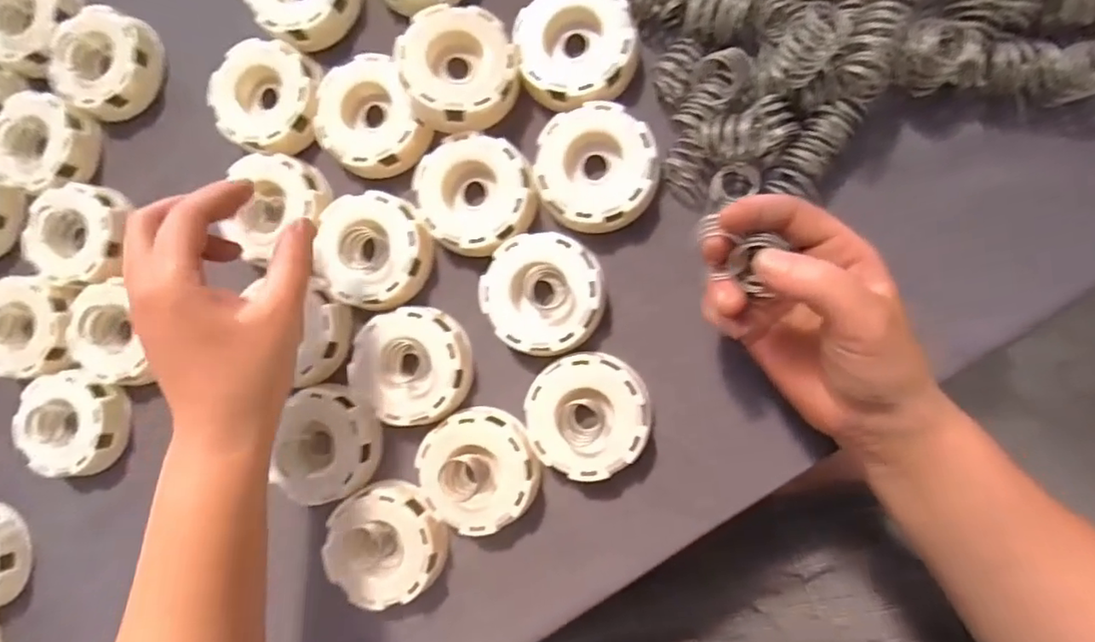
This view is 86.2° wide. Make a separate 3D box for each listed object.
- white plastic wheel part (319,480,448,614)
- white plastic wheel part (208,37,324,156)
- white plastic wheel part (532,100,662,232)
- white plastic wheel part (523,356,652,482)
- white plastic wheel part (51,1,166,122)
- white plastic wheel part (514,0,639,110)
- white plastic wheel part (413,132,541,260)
[{"bbox_3d":[-0.092,0.126,0.333,0.064,0.026,0.066,5,89,10],"label":"white plastic wheel part"},{"bbox_3d":[-0.169,-0.135,0.357,0.066,0.022,0.064,8,89,10],"label":"white plastic wheel part"},{"bbox_3d":[0.027,-0.083,0.321,0.064,0.020,0.065,-2,88,10],"label":"white plastic wheel part"},{"bbox_3d":[0.023,0.051,0.319,0.064,0.024,0.064,-5,87,9],"label":"white plastic wheel part"},{"bbox_3d":[-0.288,-0.167,0.381,0.062,0.023,0.065,0,88,10],"label":"white plastic wheel part"},{"bbox_3d":[0.017,-0.151,0.327,0.063,0.028,0.065,0,88,10],"label":"white plastic wheel part"},{"bbox_3d":[-0.041,-0.072,0.331,0.062,0.017,0.066,0,88,10],"label":"white plastic wheel part"}]

